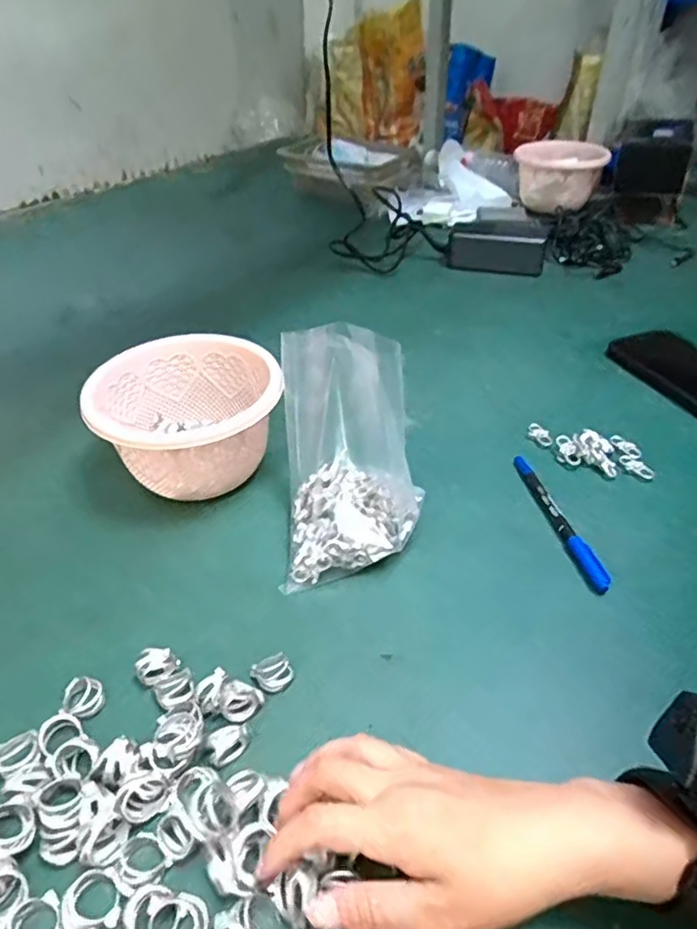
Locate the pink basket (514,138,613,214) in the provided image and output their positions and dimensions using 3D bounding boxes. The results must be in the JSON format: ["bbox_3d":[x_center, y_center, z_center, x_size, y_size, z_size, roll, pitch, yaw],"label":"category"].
[{"bbox_3d":[0.344,-0.469,0.986,0.145,0.085,0.168,11,41,12],"label":"pink basket"}]

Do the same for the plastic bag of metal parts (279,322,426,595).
[{"bbox_3d":[0.003,-0.016,0.426,0.101,0.144,0.140,-1,41,-1],"label":"plastic bag of metal parts"}]

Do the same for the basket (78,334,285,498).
[{"bbox_3d":[-0.130,-0.034,0.497,0.143,0.090,0.133,-12,43,-14],"label":"basket"}]

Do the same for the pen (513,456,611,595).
[{"bbox_3d":[0.160,0.040,0.459,0.013,0.011,0.141,-7,42,-8],"label":"pen"}]

